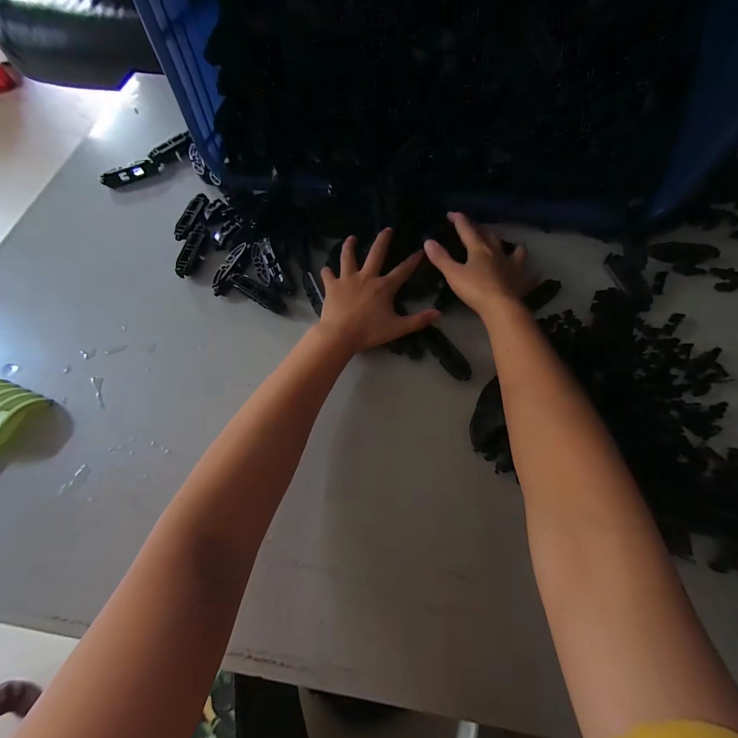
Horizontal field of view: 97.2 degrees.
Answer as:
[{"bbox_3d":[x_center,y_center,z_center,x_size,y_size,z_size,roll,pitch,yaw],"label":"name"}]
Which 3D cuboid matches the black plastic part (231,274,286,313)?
[{"bbox_3d":[-0.130,-0.087,0.382,0.076,0.016,0.018,32,71,14],"label":"black plastic part"}]

